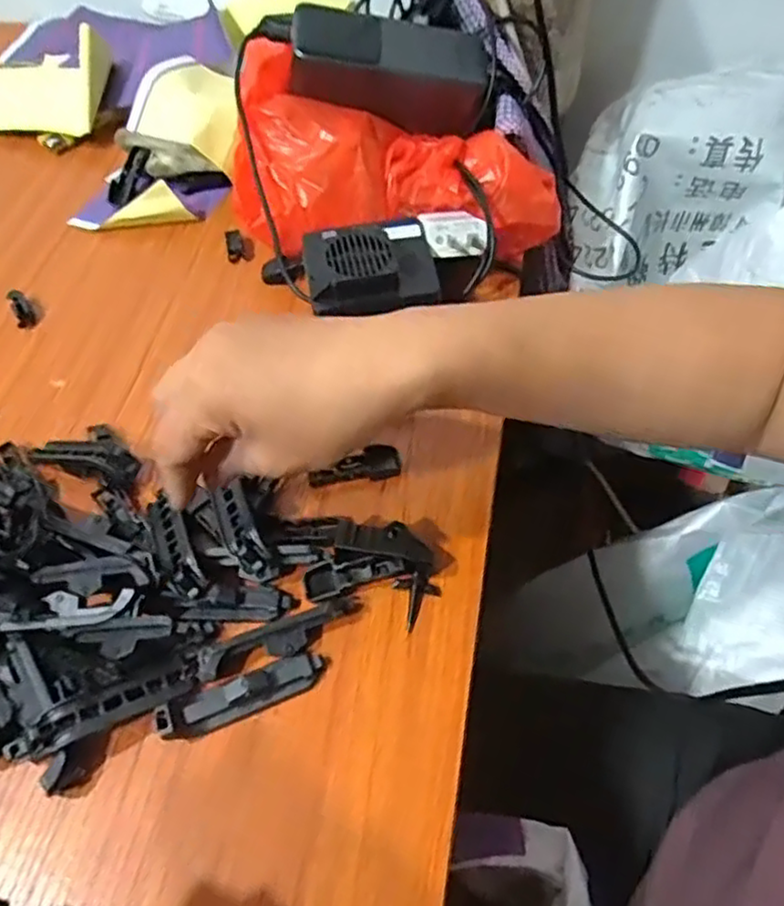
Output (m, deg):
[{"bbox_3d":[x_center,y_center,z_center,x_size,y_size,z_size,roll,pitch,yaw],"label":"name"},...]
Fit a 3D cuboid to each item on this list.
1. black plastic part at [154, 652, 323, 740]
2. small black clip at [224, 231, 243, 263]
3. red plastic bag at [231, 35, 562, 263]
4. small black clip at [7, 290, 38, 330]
[{"bbox_3d":[-0.067,0.108,0.306,0.074,0.016,0.018,-20,58,-10],"label":"black plastic part"},{"bbox_3d":[-0.111,-0.147,0.477,0.012,0.011,0.023,-14,57,-6],"label":"small black clip"},{"bbox_3d":[0.003,-0.180,0.448,0.221,0.070,0.107,10,57,-6],"label":"red plastic bag"},{"bbox_3d":[-0.246,-0.096,0.453,0.012,0.015,0.027,-27,59,-14],"label":"small black clip"}]

